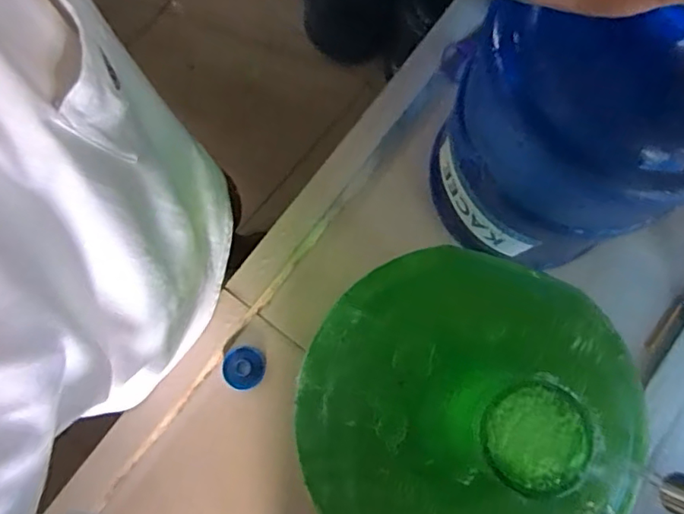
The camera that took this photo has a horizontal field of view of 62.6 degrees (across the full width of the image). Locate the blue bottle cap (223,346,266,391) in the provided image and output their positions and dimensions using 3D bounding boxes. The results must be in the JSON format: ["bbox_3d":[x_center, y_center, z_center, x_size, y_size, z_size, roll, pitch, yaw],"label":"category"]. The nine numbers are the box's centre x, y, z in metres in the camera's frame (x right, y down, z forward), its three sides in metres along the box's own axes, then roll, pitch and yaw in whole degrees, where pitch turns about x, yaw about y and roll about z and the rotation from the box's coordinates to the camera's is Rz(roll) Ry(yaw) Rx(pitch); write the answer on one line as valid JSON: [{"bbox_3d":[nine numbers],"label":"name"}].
[{"bbox_3d":[-0.132,0.149,0.756,0.056,0.015,0.055,0,79,0],"label":"blue bottle cap"}]

